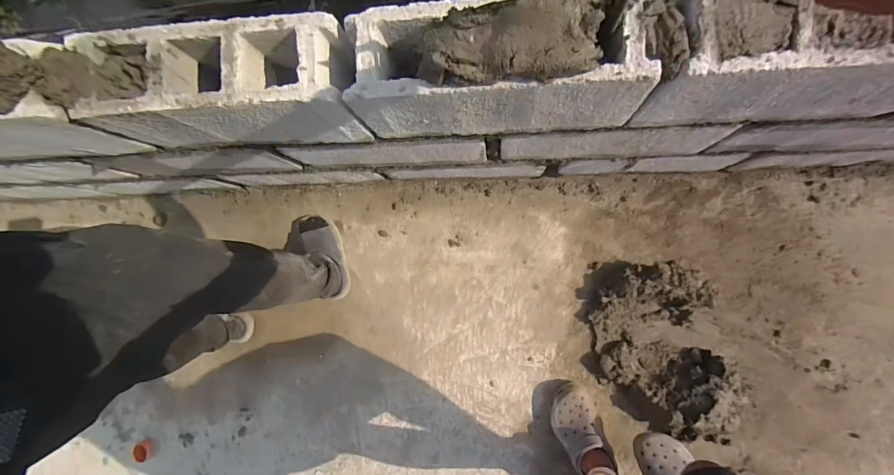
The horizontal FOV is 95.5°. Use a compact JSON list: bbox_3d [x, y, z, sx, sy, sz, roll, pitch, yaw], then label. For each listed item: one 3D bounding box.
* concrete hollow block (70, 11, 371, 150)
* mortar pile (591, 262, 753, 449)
[{"bbox_3d":[-0.337,-0.233,0.654,0.395,0.184,0.128,-2,88,6],"label":"concrete hollow block"},{"bbox_3d":[0.561,0.299,1.038,0.323,0.079,0.483,-17,86,5],"label":"mortar pile"}]

